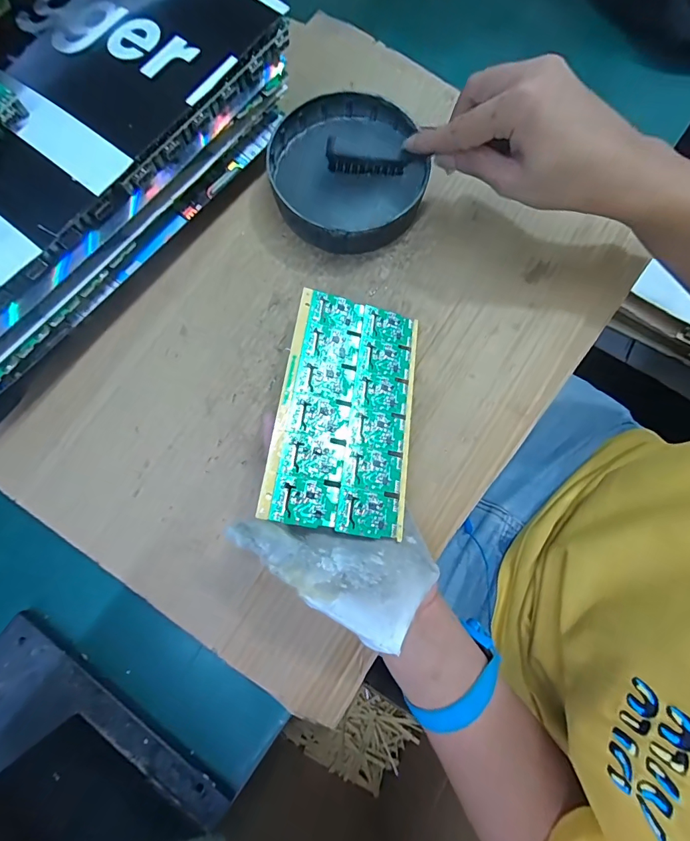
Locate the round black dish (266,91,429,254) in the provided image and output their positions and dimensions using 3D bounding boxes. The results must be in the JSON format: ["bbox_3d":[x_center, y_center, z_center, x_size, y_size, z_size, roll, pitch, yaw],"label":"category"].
[{"bbox_3d":[0.002,-0.213,0.340,0.126,0.041,0.130,0,79,0],"label":"round black dish"}]

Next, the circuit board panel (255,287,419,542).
[{"bbox_3d":[0.003,-0.011,0.286,0.096,0.004,0.174,13,67,-11],"label":"circuit board panel"}]

